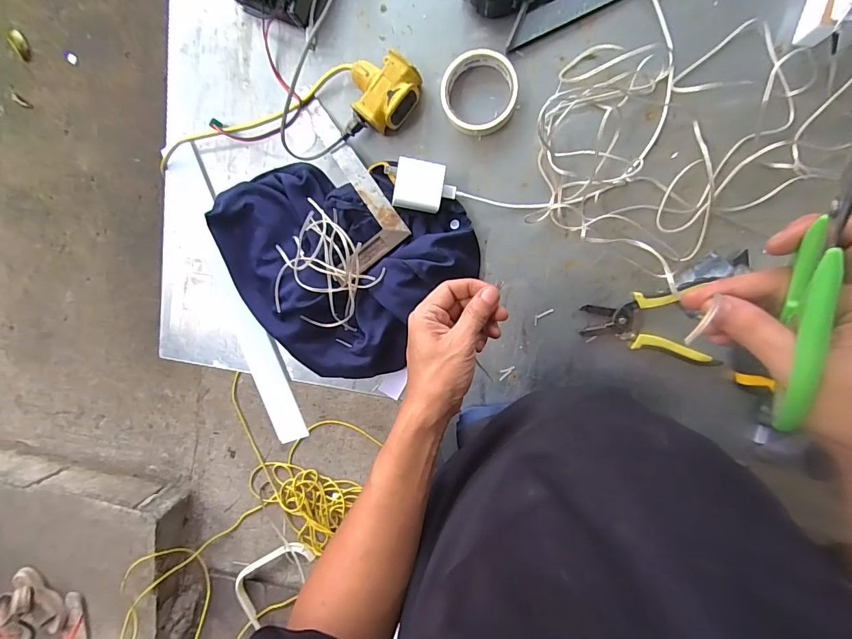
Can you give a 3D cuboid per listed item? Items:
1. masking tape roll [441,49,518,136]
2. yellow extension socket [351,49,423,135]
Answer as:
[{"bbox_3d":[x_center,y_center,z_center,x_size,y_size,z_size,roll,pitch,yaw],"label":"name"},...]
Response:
[{"bbox_3d":[0.065,-0.274,0.514,0.089,0.029,0.095,2,99,11],"label":"masking tape roll"},{"bbox_3d":[-0.054,-0.285,0.524,0.087,0.046,0.084,45,103,4],"label":"yellow extension socket"}]

